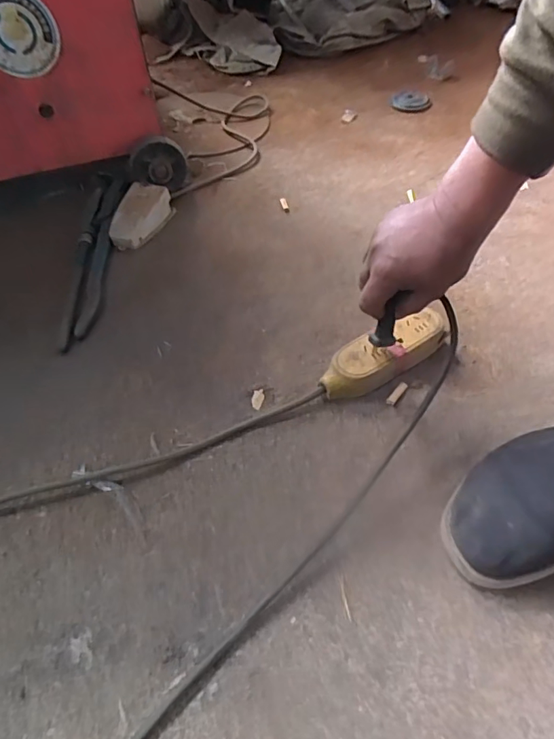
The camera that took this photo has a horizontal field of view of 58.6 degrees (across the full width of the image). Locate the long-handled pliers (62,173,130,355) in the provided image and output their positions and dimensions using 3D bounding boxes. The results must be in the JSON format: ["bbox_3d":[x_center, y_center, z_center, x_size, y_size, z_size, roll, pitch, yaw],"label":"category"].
[{"bbox_3d":[-0.269,-0.184,0.735,0.049,0.021,0.385,-4,50,0],"label":"long-handled pliers"}]

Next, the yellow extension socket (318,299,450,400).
[{"bbox_3d":[0.123,-0.020,0.565,0.165,0.040,0.054,-27,54,-18],"label":"yellow extension socket"}]

